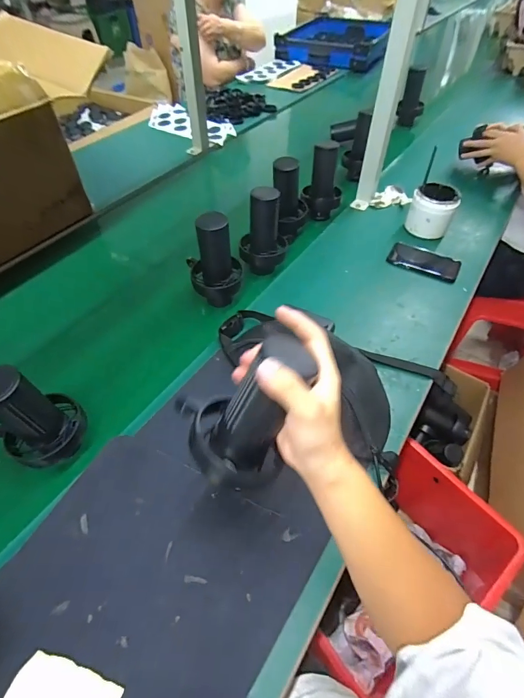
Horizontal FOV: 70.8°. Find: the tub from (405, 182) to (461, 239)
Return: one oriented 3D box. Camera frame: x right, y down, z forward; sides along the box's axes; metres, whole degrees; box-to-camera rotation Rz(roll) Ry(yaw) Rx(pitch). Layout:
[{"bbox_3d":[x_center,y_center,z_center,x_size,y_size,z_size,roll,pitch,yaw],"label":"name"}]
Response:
[{"bbox_3d":[0.392,-0.316,0.854,0.094,0.101,0.093,-3,50,3],"label":"tub"}]

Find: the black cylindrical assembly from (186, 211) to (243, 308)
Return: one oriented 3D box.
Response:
[{"bbox_3d":[-0.086,-0.170,0.671,0.094,0.178,0.088,-3,50,3],"label":"black cylindrical assembly"}]

